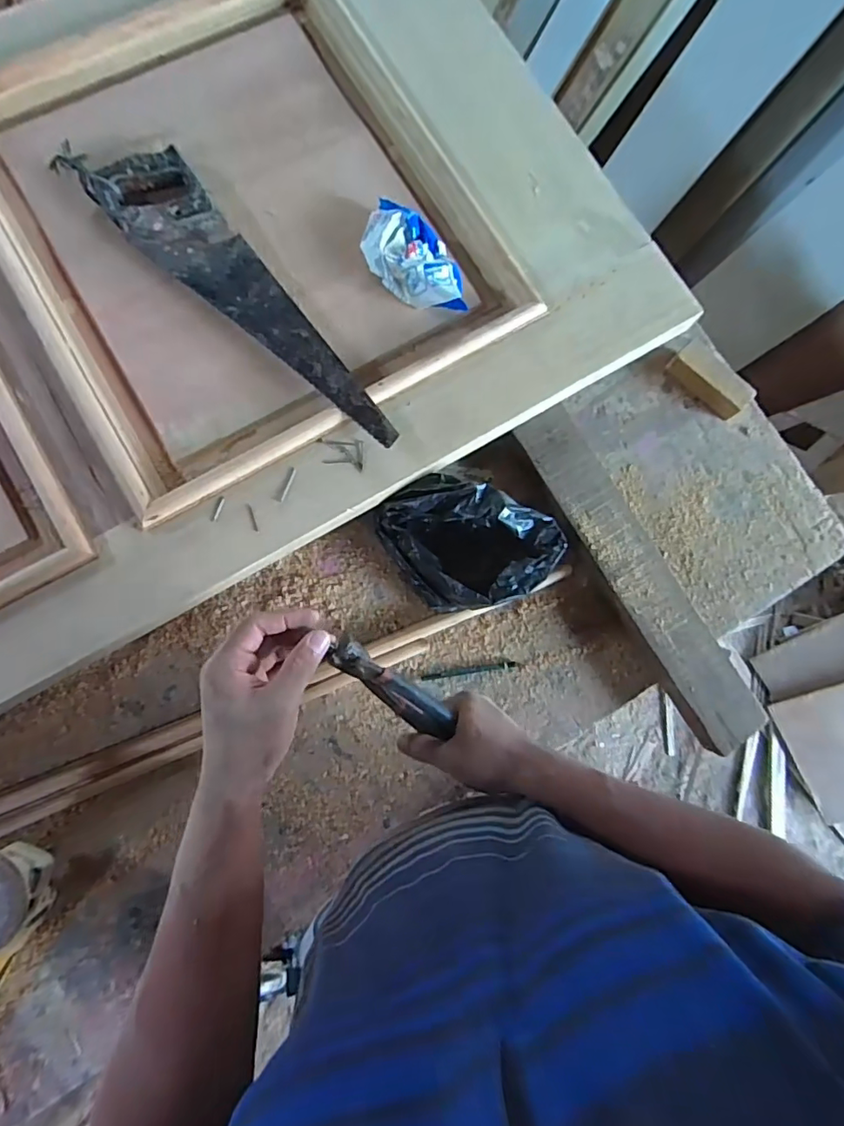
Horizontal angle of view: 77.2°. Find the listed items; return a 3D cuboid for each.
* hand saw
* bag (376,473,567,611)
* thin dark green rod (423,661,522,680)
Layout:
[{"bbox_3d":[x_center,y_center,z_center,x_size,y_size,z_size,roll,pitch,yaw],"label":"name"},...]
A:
[{"bbox_3d":[-0.200,-0.304,0.594,0.096,0.031,0.472,-43,85,-8],"label":"hand saw"},{"bbox_3d":[0.044,-0.016,0.613,0.200,0.092,0.136,27,81,0],"label":"bag"},{"bbox_3d":[0.060,0.129,0.636,0.120,0.004,0.008,-7,81,-3],"label":"thin dark green rod"}]

